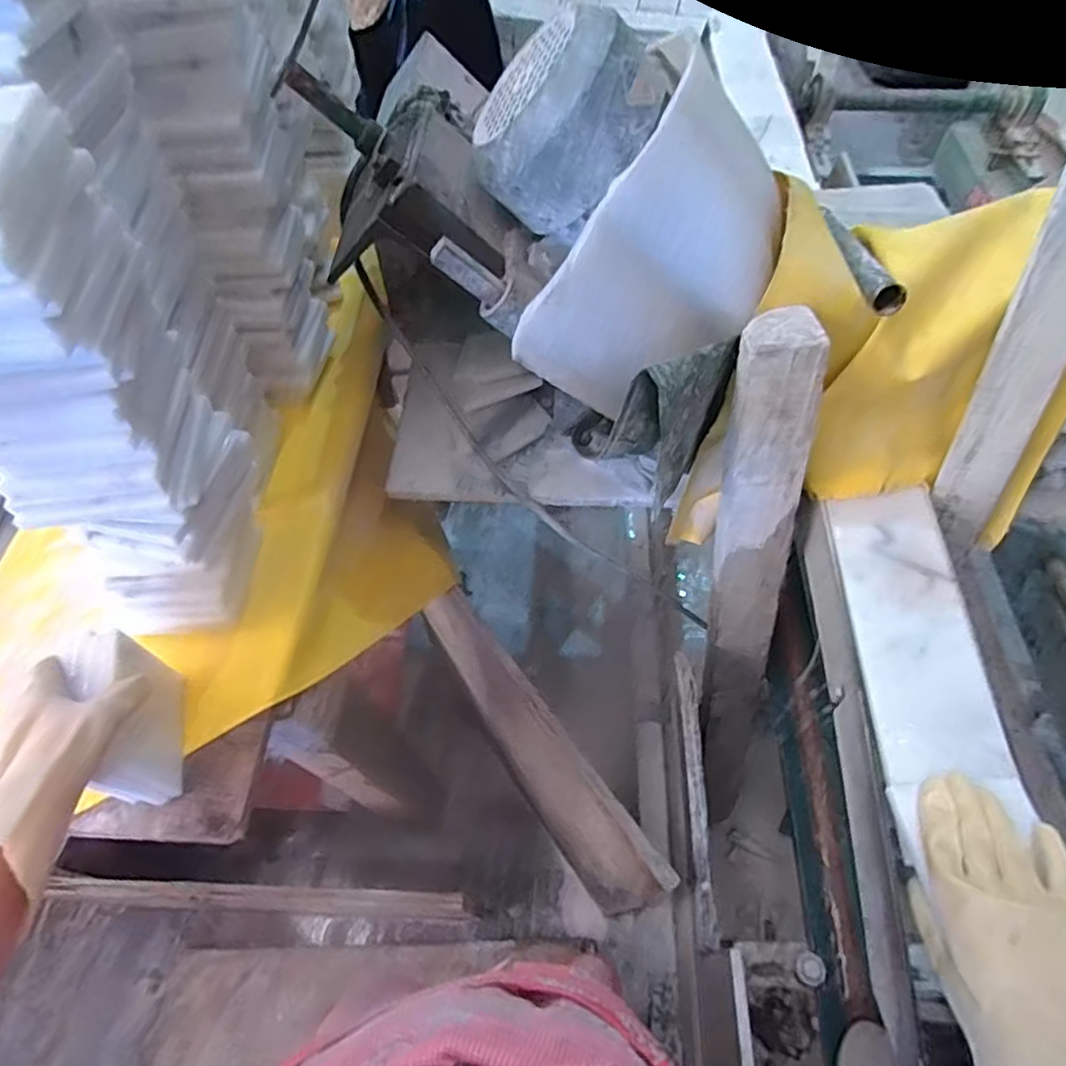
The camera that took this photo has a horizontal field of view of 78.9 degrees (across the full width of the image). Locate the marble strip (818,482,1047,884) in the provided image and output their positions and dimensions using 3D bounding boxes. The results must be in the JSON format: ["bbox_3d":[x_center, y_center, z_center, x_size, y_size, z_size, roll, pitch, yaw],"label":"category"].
[{"bbox_3d":[0.335,0.094,0.567,0.105,0.023,0.326,5,58,3],"label":"marble strip"}]

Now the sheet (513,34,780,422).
[{"bbox_3d":[0.114,-0.228,0.539,0.174,0.267,0.037,23,11,-30],"label":"sheet"}]

